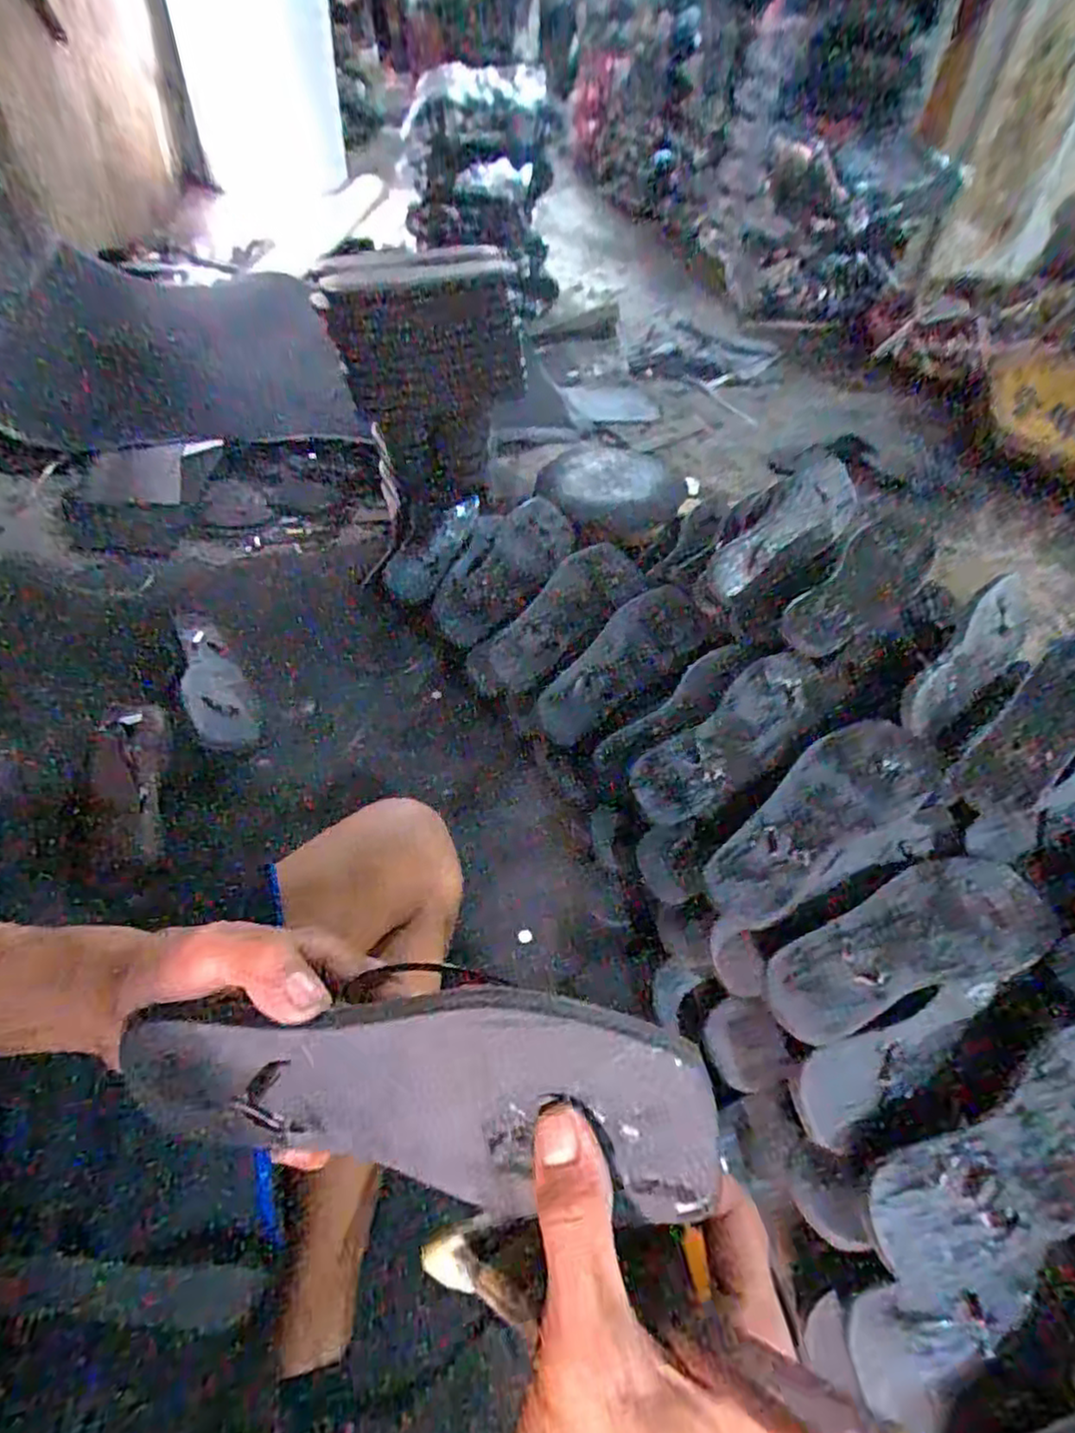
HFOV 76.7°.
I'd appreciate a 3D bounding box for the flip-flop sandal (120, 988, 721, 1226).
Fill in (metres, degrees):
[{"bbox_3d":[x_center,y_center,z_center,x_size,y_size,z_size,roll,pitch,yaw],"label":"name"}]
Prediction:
[{"bbox_3d":[-0.044,0.130,0.270,0.216,0.087,0.051,5,15,9],"label":"flip-flop sandal"}]

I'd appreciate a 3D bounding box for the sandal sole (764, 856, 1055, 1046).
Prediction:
[{"bbox_3d":[0.271,0.164,0.493,0.226,0.021,0.085,-17,50,-16],"label":"sandal sole"}]

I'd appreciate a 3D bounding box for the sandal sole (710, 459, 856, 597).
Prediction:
[{"bbox_3d":[0.294,-0.218,0.795,0.225,0.025,0.086,-39,58,-11],"label":"sandal sole"}]

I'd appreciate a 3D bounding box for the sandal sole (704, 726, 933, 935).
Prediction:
[{"bbox_3d":[0.234,0.082,0.570,0.230,0.028,0.086,-29,63,-18],"label":"sandal sole"}]

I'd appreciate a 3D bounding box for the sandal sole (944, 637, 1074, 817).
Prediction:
[{"bbox_3d":[0.461,0.004,0.603,0.247,0.013,0.081,-37,57,-12],"label":"sandal sole"}]

